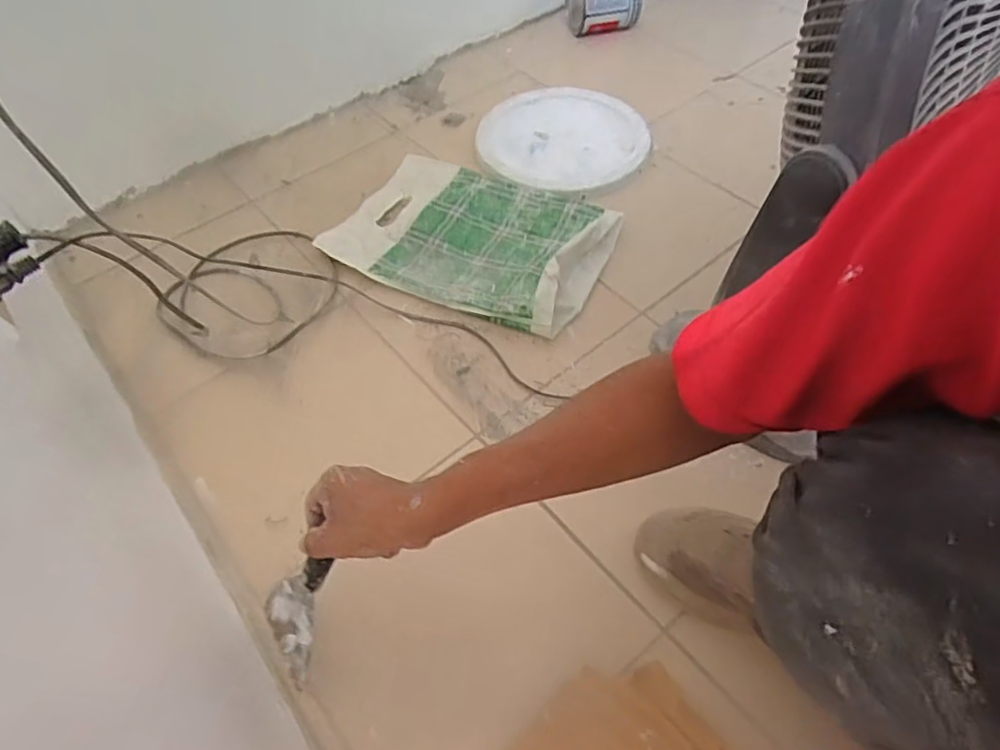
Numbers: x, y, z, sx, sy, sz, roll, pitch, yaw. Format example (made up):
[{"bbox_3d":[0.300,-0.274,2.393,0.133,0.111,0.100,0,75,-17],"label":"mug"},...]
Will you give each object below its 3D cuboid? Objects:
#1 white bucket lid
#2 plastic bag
[{"bbox_3d":[0.108,-0.433,1.094,0.288,0.026,0.318,-6,54,-2],"label":"white bucket lid"},{"bbox_3d":[-0.039,-0.222,0.941,0.399,0.051,0.286,21,57,17],"label":"plastic bag"}]

